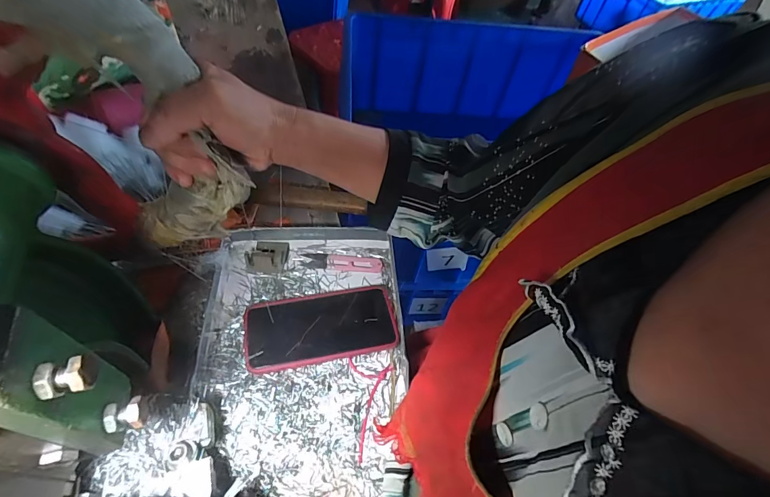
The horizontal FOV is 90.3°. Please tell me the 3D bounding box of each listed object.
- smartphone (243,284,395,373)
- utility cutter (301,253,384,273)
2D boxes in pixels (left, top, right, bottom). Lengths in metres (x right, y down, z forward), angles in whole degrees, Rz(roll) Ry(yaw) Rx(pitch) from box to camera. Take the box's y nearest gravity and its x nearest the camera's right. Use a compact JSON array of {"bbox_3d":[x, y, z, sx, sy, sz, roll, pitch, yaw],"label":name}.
[{"bbox_3d":[-0.069,0.084,0.421,0.159,0.008,0.079,-8,58,-14],"label":"smartphone"},{"bbox_3d":[-0.054,0.017,0.489,0.101,0.006,0.027,3,54,-5],"label":"utility cutter"}]

